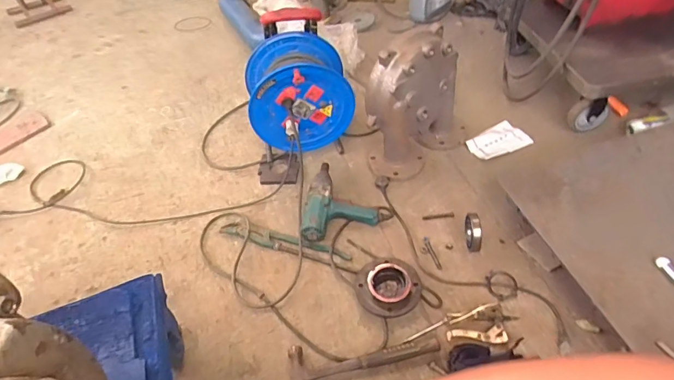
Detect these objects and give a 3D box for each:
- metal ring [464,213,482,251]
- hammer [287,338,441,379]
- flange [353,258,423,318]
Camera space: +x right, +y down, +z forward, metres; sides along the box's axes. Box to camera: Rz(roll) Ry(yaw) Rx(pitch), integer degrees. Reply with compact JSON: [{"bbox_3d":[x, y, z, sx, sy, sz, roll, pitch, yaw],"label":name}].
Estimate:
[{"bbox_3d":[0.337,0.109,1.061,0.026,0.092,0.083,-5,46,4],"label":"metal ring"},{"bbox_3d":[0.053,0.349,0.910,0.307,0.043,0.122,-15,47,-8],"label":"hammer"},{"bbox_3d":[0.121,0.222,1.008,0.153,0.050,0.144,-3,47,3],"label":"flange"}]

